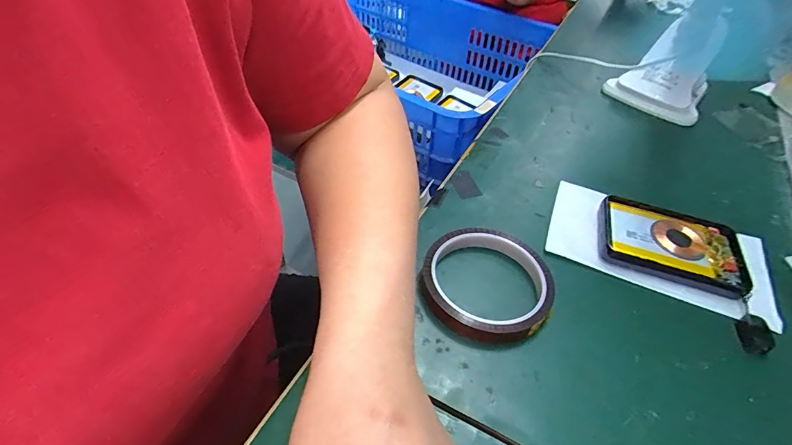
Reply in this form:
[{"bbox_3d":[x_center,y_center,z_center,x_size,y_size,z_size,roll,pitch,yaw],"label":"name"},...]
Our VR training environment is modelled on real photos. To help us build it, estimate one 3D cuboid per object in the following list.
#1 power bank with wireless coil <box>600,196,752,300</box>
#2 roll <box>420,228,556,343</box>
[{"bbox_3d":[0.227,0.019,0.341,0.114,0.016,0.072,16,46,12],"label":"power bank with wireless coil"},{"bbox_3d":[0.065,0.043,0.304,0.094,0.018,0.093,2,45,-2],"label":"roll"}]

